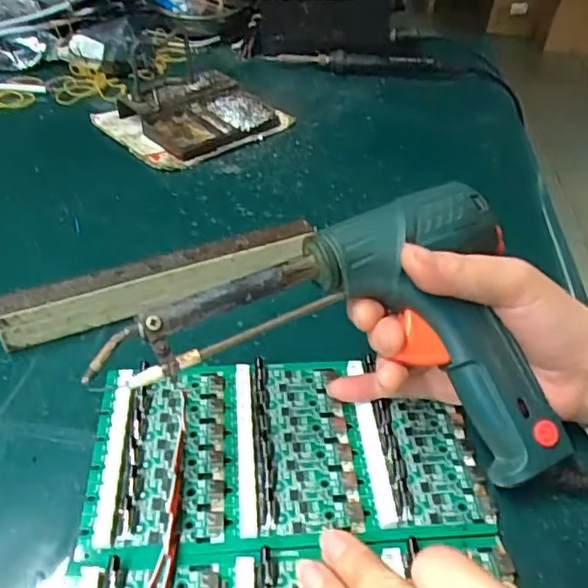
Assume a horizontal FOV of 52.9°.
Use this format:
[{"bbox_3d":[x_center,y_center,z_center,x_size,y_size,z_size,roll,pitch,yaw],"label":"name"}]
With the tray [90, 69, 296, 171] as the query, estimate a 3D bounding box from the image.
[{"bbox_3d":[-0.091,-0.168,0.549,0.145,0.033,0.119,-29,51,-32],"label":"tray"}]

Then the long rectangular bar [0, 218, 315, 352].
[{"bbox_3d":[-0.079,-0.008,0.365,0.191,0.030,0.019,-16,45,-22],"label":"long rectangular bar"}]

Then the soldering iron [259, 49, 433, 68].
[{"bbox_3d":[0.059,-0.264,0.660,0.185,0.016,0.018,6,42,1],"label":"soldering iron"}]

